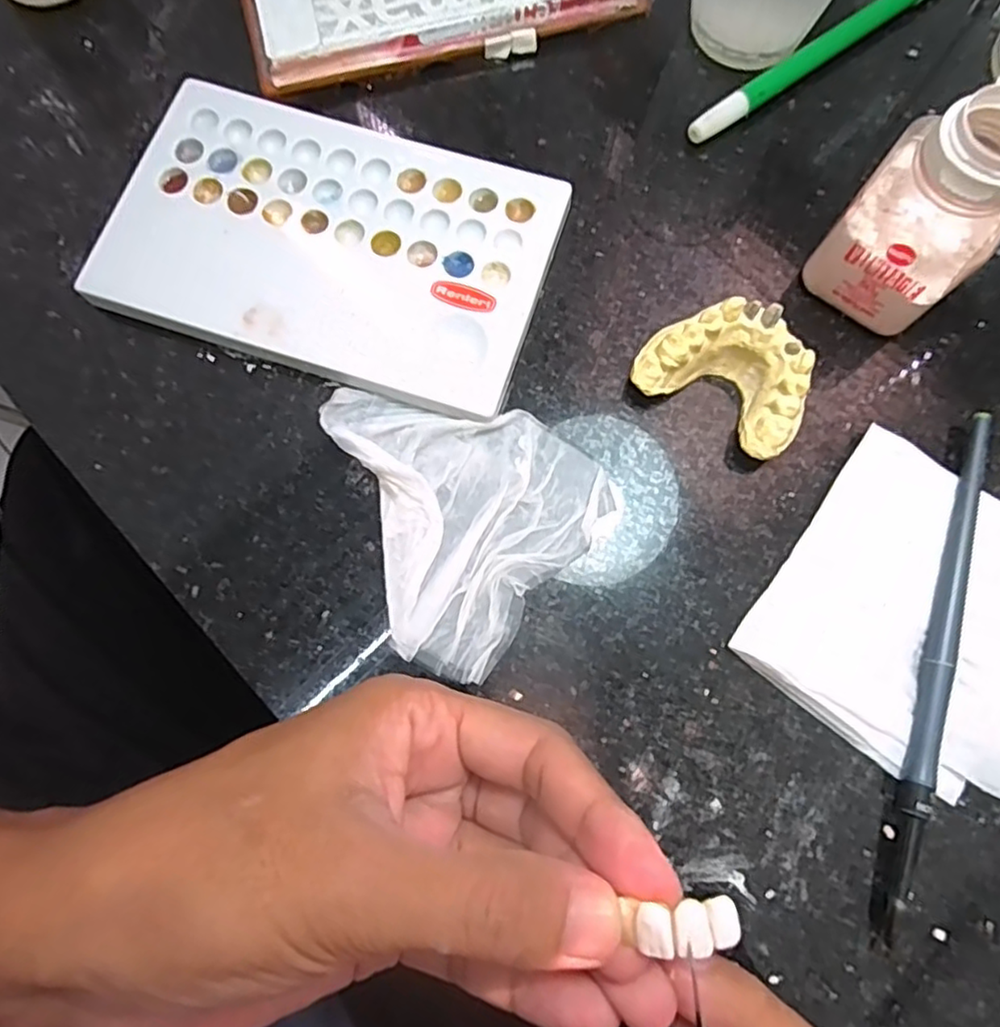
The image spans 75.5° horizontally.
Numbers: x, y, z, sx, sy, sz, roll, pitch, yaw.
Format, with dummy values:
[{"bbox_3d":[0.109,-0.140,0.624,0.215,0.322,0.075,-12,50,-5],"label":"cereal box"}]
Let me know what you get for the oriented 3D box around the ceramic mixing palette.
[{"bbox_3d":[-0.059,-0.095,0.231,0.151,0.012,0.092,18,80,4],"label":"ceramic mixing palette"}]

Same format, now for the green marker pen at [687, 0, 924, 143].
[{"bbox_3d":[0.130,-0.182,0.249,0.142,0.010,0.009,-35,80,-5],"label":"green marker pen"}]

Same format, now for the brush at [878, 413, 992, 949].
[{"bbox_3d":[0.135,0.046,0.199,0.008,0.004,0.160,8,76,40],"label":"brush"}]

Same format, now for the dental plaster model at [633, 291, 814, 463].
[{"bbox_3d":[0.076,-0.046,0.213,0.054,0.026,0.037,33,81,7],"label":"dental plaster model"}]

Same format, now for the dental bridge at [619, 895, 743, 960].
[{"bbox_3d":[0.037,0.083,0.129,0.021,0.004,0.009,-12,79,5],"label":"dental bridge"}]

